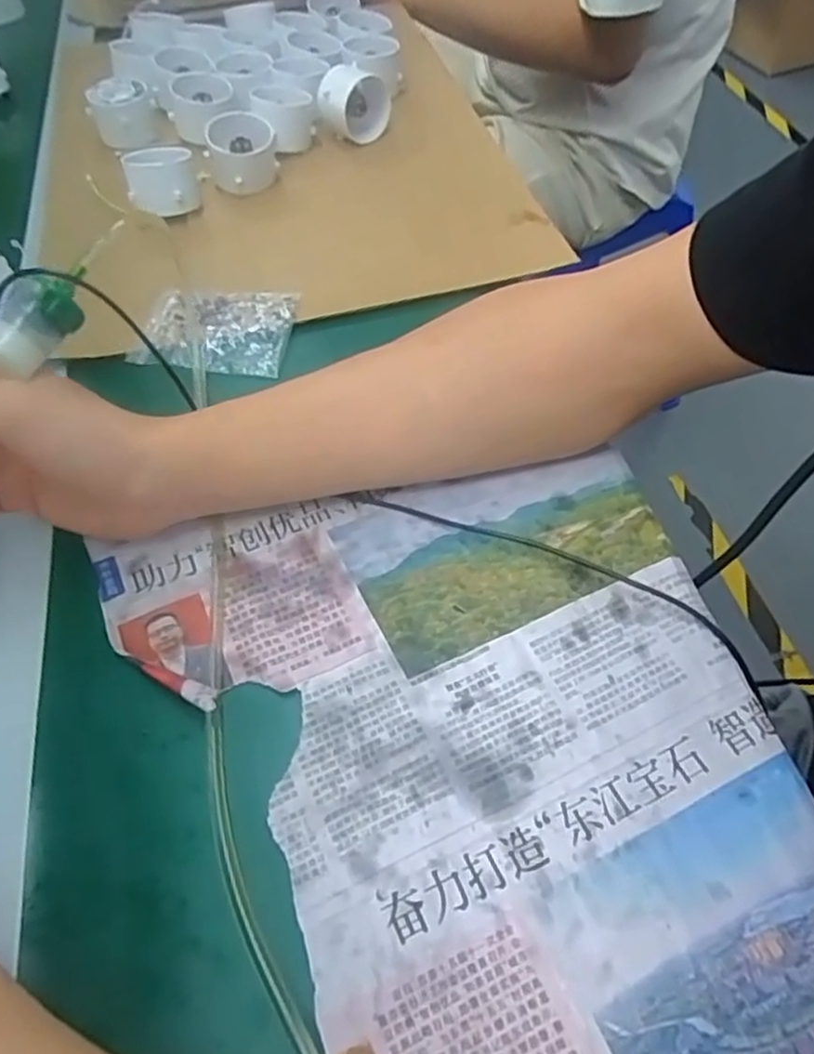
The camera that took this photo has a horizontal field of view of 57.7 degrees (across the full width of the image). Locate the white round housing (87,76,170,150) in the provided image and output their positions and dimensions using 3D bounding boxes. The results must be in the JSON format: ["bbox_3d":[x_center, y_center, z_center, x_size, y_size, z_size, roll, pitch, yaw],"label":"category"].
[{"bbox_3d":[-0.239,-0.353,0.635,0.056,0.045,0.056,-3,53,4],"label":"white round housing"}]

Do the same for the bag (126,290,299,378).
[{"bbox_3d":[-0.122,-0.127,0.474,0.097,0.009,0.068,2,53,4],"label":"bag"}]

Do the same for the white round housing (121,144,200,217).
[{"bbox_3d":[-0.180,-0.258,0.546,0.050,0.035,0.048,-12,53,-6],"label":"white round housing"}]

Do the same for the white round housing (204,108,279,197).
[{"bbox_3d":[-0.129,-0.291,0.574,0.054,0.041,0.047,-14,53,-4],"label":"white round housing"}]

